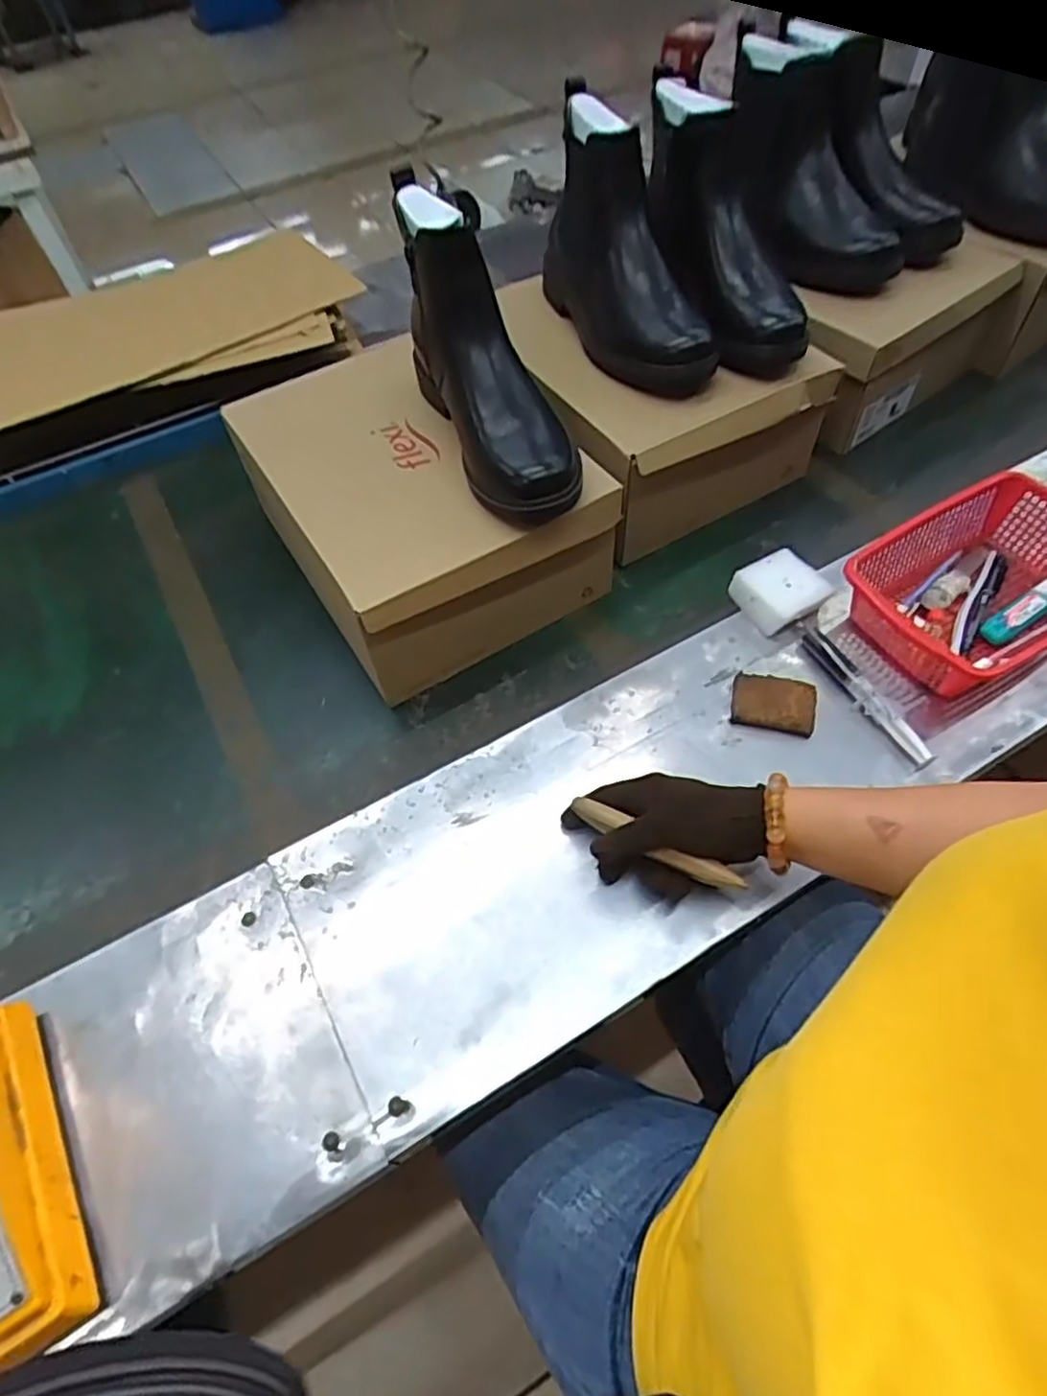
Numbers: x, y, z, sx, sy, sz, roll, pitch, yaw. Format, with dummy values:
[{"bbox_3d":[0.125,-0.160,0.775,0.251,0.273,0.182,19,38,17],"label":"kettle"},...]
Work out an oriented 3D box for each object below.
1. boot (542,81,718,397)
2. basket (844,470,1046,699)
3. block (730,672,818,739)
[{"bbox_3d":[0.089,-0.420,0.671,0.088,0.159,0.263,-23,58,-13],"label":"boot"},{"bbox_3d":[0.394,-0.092,0.619,0.220,0.072,0.150,-29,60,-16],"label":"basket"},{"bbox_3d":[0.210,0.004,0.601,0.067,0.009,0.049,11,57,10],"label":"block"}]

